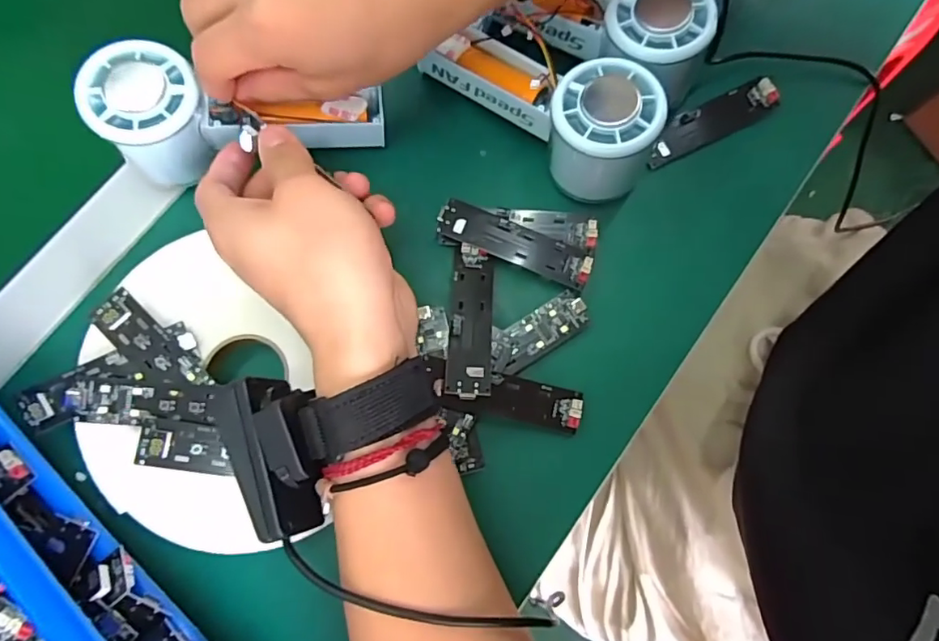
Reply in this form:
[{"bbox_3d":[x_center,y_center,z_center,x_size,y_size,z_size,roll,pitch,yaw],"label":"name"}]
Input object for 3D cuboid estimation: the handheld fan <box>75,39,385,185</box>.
[{"bbox_3d":[-0.127,-0.112,0.309,0.150,0.052,0.055,0,77,-17],"label":"handheld fan"}]

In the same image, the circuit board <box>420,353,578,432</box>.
[{"bbox_3d":[0.018,0.040,0.290,0.087,0.010,0.024,14,78,-11],"label":"circuit board"}]

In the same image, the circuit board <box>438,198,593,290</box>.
[{"bbox_3d":[0.026,-0.045,0.318,0.090,0.009,0.023,21,78,4],"label":"circuit board"}]

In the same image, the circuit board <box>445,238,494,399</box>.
[{"bbox_3d":[0.001,-0.002,0.299,0.023,0.007,0.089,2,62,0],"label":"circuit board"}]

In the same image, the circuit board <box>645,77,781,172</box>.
[{"bbox_3d":[0.148,-0.123,0.337,0.088,0.009,0.023,-25,79,-6],"label":"circuit board"}]

